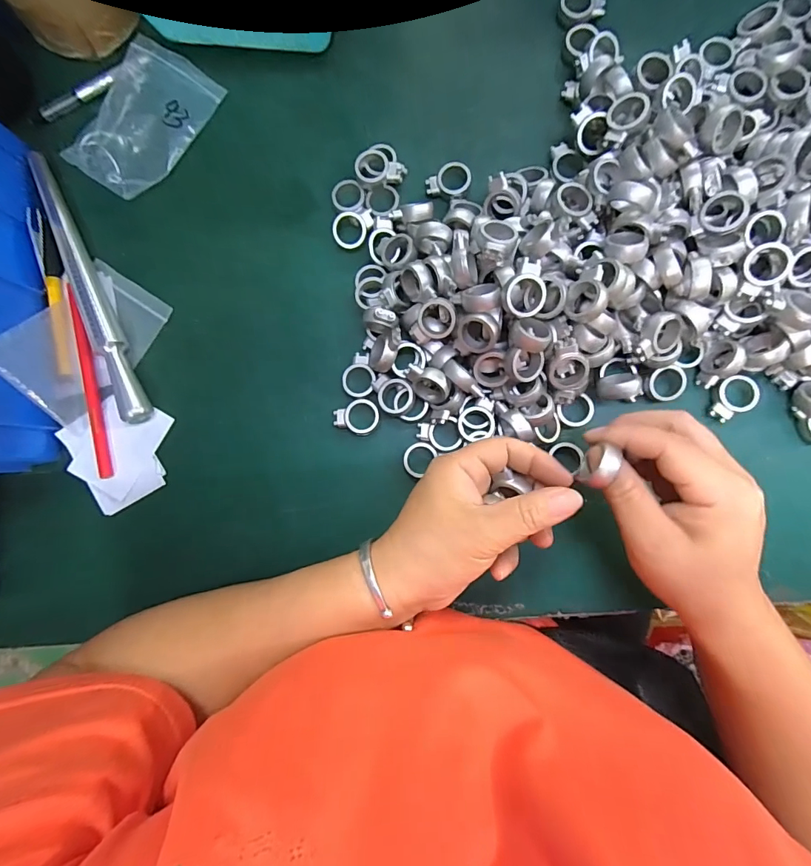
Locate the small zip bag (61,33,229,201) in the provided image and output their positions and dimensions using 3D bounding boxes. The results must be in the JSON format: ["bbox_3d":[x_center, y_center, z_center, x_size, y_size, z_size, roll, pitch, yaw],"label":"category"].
[{"bbox_3d":[-0.211,-0.251,0.337,0.079,0.014,0.119,32,89,5],"label":"small zip bag"}]

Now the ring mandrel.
[{"bbox_3d":[-0.250,-0.116,0.328,0.016,0.023,0.232,-26,85,3],"label":"ring mandrel"}]

